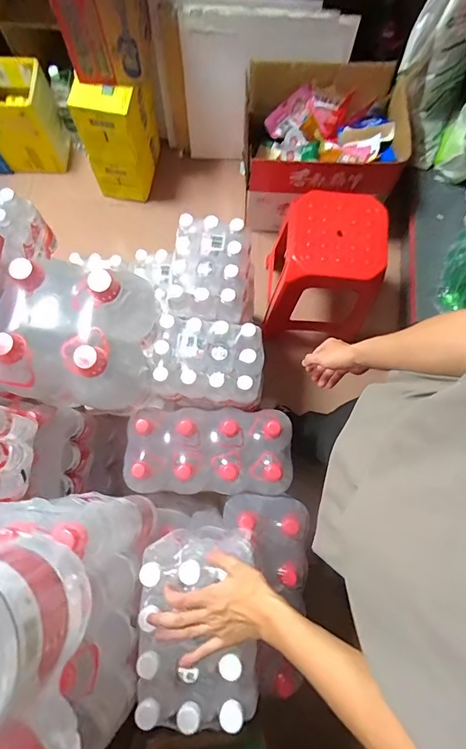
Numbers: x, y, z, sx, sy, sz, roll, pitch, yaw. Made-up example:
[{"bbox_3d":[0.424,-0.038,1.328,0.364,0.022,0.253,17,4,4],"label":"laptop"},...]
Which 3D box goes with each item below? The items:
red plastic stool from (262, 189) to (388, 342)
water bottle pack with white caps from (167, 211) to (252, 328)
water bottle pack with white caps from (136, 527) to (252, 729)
[{"bbox_3d":[0.289,-0.351,1.338,0.300,0.384,0.308,3,77,0],"label":"red plastic stool"},{"bbox_3d":[-0.048,-0.236,0.986,0.186,0.176,0.223,8,77,1],"label":"water bottle pack with white caps"},{"bbox_3d":[-0.053,0.397,0.652,0.177,0.186,0.248,3,77,0],"label":"water bottle pack with white caps"}]

